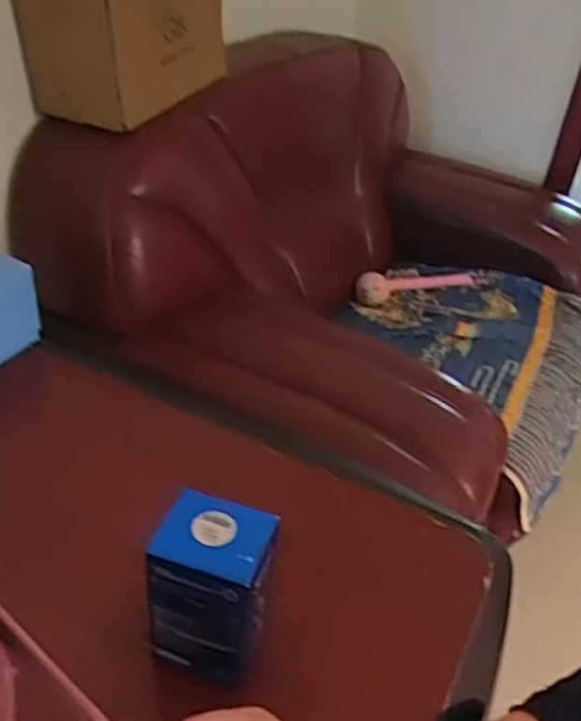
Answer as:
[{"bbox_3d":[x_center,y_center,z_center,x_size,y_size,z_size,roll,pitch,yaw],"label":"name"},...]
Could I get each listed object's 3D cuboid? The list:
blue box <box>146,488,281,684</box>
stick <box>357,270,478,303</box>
[{"bbox_3d":[-0.061,0.181,0.562,0.082,0.135,0.066,14,37,10],"label":"blue box"},{"bbox_3d":[0.322,-0.200,1.812,0.299,0.056,0.080,-7,39,-17],"label":"stick"}]

